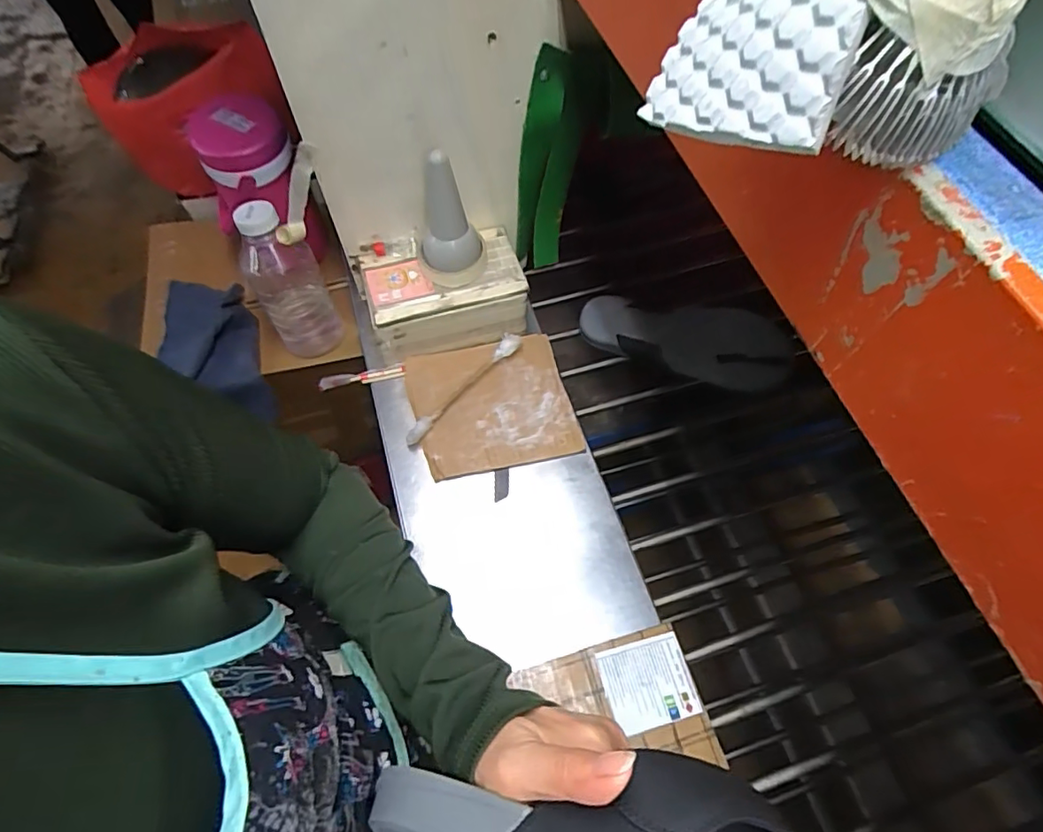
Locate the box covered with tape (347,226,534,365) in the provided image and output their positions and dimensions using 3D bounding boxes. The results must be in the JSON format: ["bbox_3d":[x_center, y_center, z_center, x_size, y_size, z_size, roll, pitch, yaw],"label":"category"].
[{"bbox_3d":[-0.104,-0.157,0.709,0.202,0.082,0.130,-13,63,-9],"label":"box covered with tape"}]

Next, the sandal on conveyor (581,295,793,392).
[{"bbox_3d":[0.212,-0.101,0.745,0.265,0.090,0.094,15,62,6],"label":"sandal on conveyor"}]

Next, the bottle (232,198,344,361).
[{"bbox_3d":[-0.318,-0.187,0.743,0.086,0.222,0.107,-27,65,-15],"label":"bottle"}]

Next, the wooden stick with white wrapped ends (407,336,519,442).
[{"bbox_3d":[-0.070,-0.037,0.676,0.023,0.023,0.192,37,66,17],"label":"wooden stick with white wrapped ends"}]

